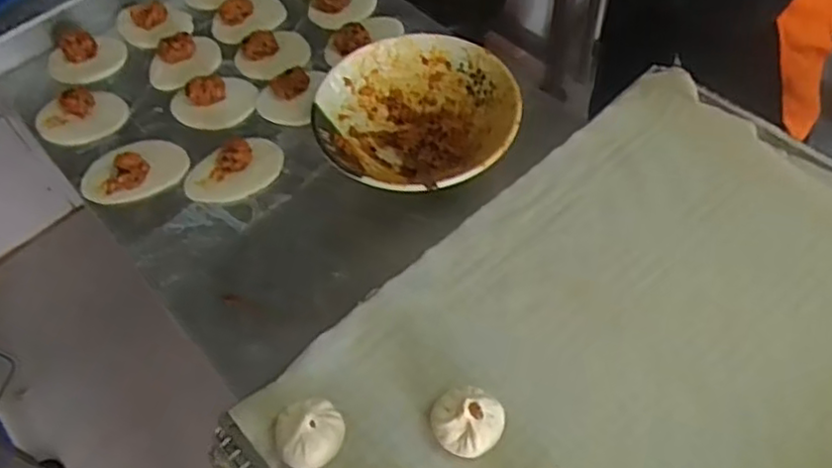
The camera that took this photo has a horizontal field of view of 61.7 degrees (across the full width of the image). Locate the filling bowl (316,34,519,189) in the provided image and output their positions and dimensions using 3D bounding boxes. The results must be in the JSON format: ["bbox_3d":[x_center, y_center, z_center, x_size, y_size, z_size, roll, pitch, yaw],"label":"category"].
[{"bbox_3d":[0.002,-0.121,0.775,0.212,0.067,0.213,-2,56,2],"label":"filling bowl"}]

